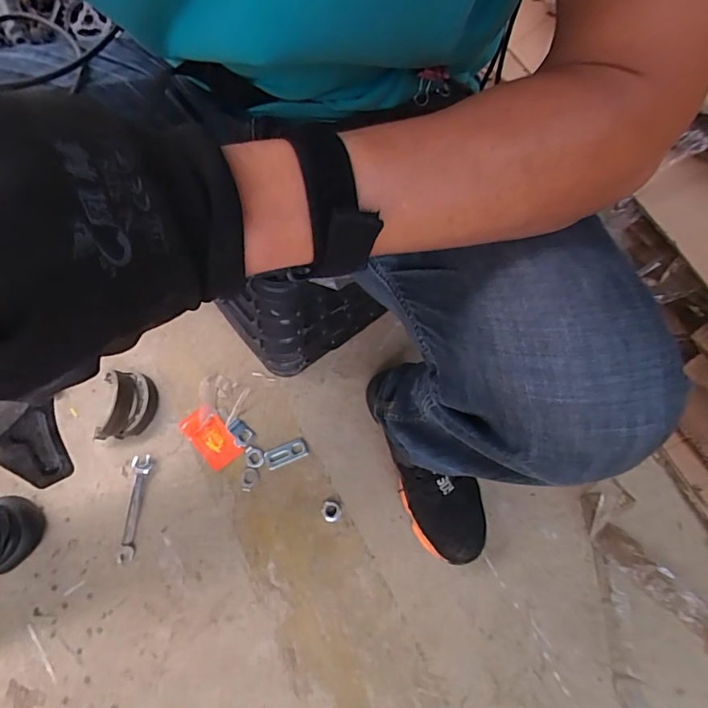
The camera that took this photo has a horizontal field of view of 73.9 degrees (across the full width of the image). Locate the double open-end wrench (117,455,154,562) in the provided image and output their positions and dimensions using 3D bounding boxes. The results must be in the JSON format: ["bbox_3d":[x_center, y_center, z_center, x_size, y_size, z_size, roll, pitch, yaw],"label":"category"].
[{"bbox_3d":[-0.295,0.206,0.635,0.027,0.004,0.134,-1,69,-2],"label":"double open-end wrench"}]

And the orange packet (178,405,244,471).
[{"bbox_3d":[-0.204,0.118,0.669,0.049,0.007,0.089,-40,75,-15],"label":"orange packet"}]

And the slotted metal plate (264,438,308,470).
[{"bbox_3d":[-0.096,0.141,0.665,0.060,0.006,0.027,-22,71,-10],"label":"slotted metal plate"}]

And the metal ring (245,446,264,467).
[{"bbox_3d":[-0.141,0.145,0.663,0.027,0.004,0.027,1,69,-1],"label":"metal ring"}]

